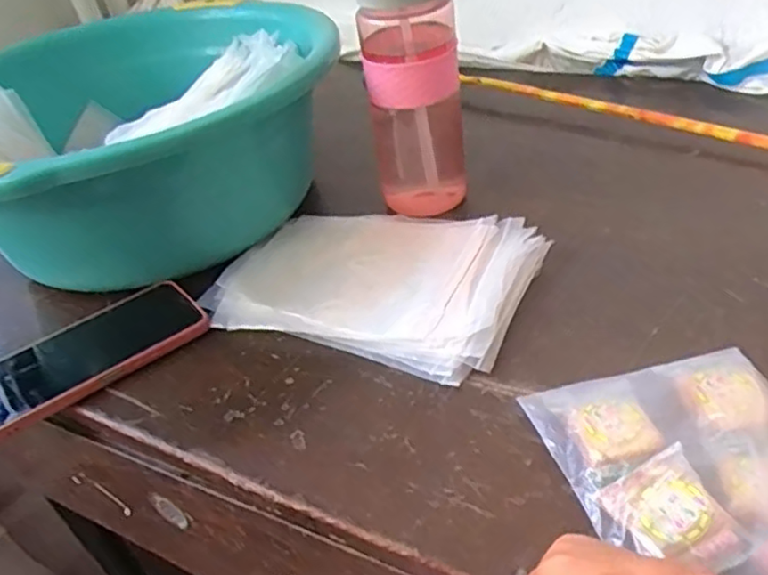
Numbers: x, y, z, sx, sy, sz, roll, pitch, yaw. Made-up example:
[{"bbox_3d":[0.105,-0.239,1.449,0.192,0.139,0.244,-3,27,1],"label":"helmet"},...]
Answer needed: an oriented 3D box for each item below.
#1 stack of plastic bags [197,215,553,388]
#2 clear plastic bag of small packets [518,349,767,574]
[{"bbox_3d":[-0.007,-0.011,0.491,0.228,0.023,0.162,11,42,22],"label":"stack of plastic bags"},{"bbox_3d":[0.158,0.085,0.292,0.121,0.052,0.176,-12,38,-6],"label":"clear plastic bag of small packets"}]

